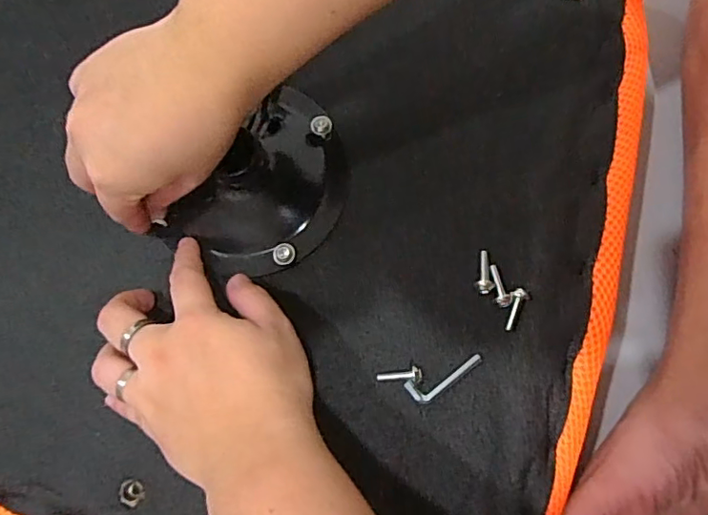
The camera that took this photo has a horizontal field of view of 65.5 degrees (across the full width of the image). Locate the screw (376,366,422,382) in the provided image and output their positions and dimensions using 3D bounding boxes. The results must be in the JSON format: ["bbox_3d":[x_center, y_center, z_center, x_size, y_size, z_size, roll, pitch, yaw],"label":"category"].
[{"bbox_3d":[0.026,0.067,0.312,0.026,0.008,0.008,-3,77,1],"label":"screw"}]

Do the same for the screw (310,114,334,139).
[{"bbox_3d":[-0.020,-0.082,0.345,0.013,0.007,0.012,0,77,1],"label":"screw"}]

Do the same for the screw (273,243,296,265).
[{"bbox_3d":[-0.041,-0.001,0.329,0.013,0.010,0.013,0,77,1],"label":"screw"}]

